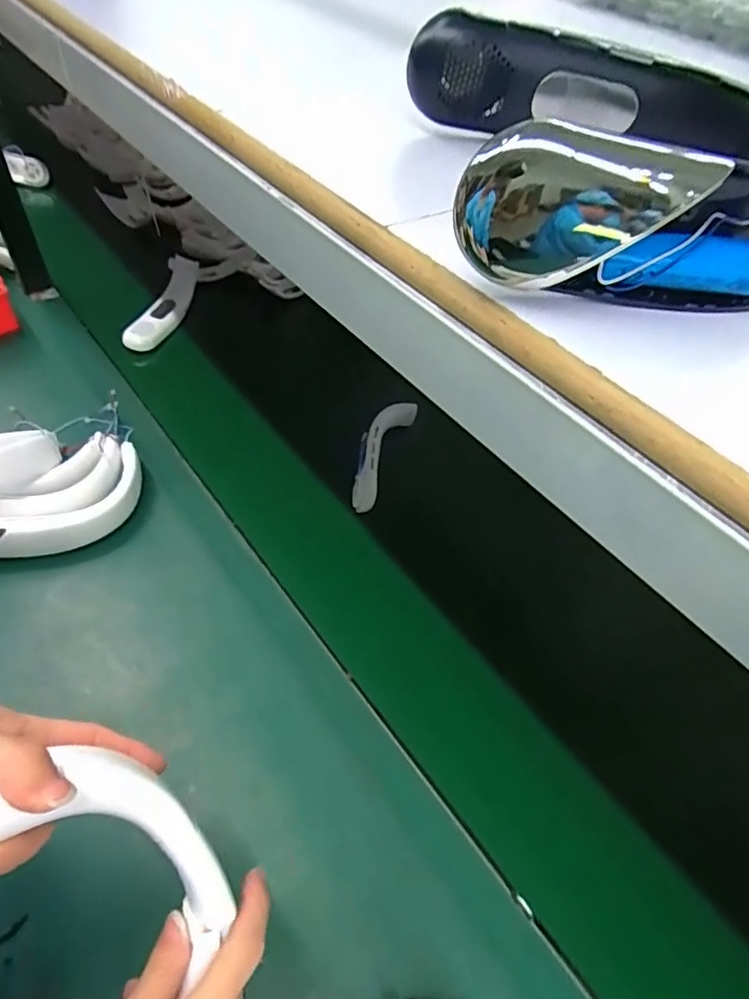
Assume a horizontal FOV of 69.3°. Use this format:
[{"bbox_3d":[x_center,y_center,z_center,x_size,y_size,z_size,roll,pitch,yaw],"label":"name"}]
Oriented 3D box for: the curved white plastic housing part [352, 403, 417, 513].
[{"bbox_3d":[0.004,-0.062,0.755,0.048,0.065,0.182,19,52,8],"label":"curved white plastic housing part"}]

